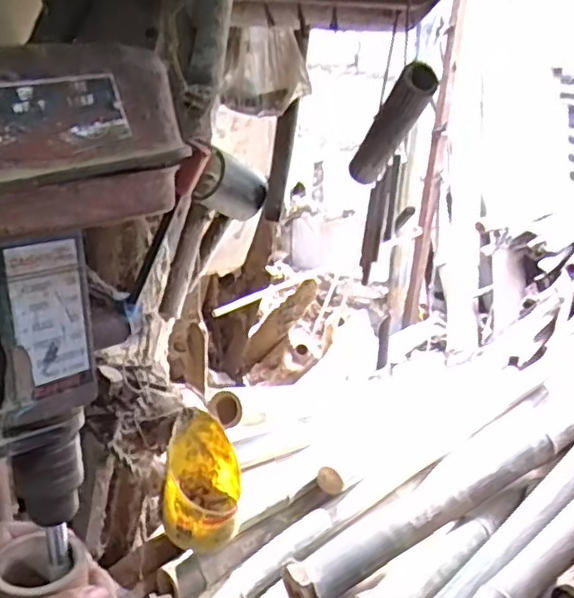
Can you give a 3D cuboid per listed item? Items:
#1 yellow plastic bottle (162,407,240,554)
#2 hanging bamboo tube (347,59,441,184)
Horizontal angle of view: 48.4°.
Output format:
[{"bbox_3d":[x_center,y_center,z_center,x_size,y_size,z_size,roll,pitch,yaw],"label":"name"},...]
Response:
[{"bbox_3d":[-0.101,0.218,0.769,0.084,0.140,0.095,3,18,0],"label":"yellow plastic bottle"},{"bbox_3d":[0.110,-0.180,0.695,0.037,0.042,0.170,-4,-25,-21],"label":"hanging bamboo tube"}]

